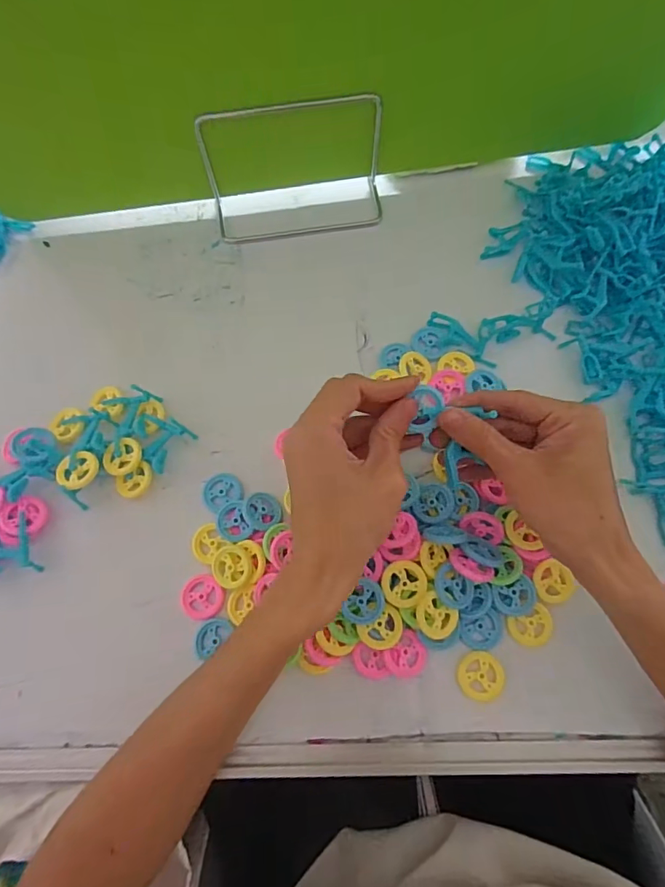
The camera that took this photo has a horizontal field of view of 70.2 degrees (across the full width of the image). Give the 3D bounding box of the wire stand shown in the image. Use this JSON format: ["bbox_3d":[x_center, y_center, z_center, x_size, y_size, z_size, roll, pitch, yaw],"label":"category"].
[{"bbox_3d":[-0.031,-0.227,0.398,0.162,0.085,0.049,-8,71,0],"label":"wire stand"}]

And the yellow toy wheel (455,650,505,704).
[{"bbox_3d":[0.097,0.153,0.311,0.031,0.004,0.030,-1,72,2],"label":"yellow toy wheel"}]

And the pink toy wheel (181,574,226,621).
[{"bbox_3d":[-0.090,0.107,0.330,0.030,0.008,0.029,-7,72,0],"label":"pink toy wheel"}]

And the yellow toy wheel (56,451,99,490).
[{"bbox_3d":[-0.184,0.020,0.343,0.027,0.009,0.026,-1,72,2],"label":"yellow toy wheel"}]

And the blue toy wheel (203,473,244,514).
[{"bbox_3d":[-0.082,0.036,0.351,0.029,0.005,0.028,-1,72,2],"label":"blue toy wheel"}]

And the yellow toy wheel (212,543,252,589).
[{"bbox_3d":[-0.070,0.086,0.332,0.028,0.010,0.030,-1,72,2],"label":"yellow toy wheel"}]

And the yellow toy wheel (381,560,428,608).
[{"bbox_3d":[0.047,0.092,0.310,0.029,0.004,0.029,-1,72,2],"label":"yellow toy wheel"}]

